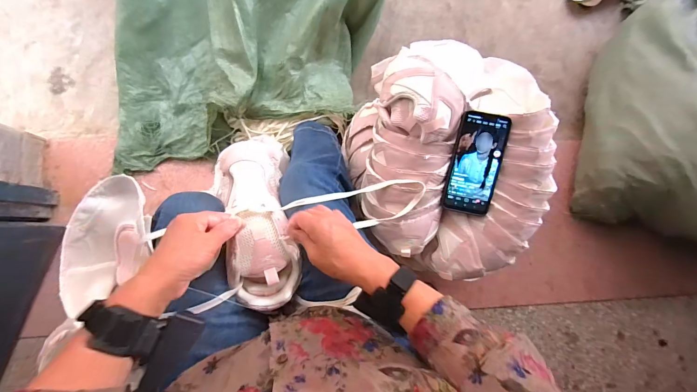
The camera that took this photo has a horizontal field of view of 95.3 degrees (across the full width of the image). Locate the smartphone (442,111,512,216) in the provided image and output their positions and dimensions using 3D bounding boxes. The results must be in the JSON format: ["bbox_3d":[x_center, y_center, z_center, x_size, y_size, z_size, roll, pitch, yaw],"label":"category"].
[{"bbox_3d":[0.209,-0.051,0.523,0.079,0.012,0.164,10,101,4],"label":"smartphone"}]

